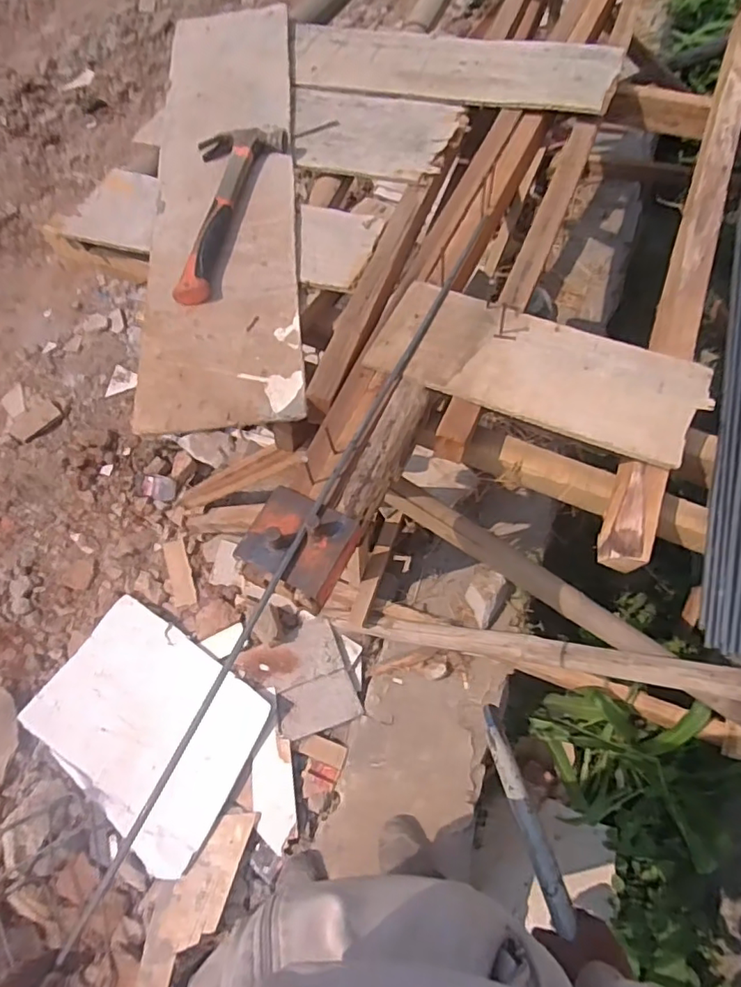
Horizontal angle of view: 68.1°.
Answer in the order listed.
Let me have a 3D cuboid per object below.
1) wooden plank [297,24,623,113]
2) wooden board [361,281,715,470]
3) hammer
[{"bbox_3d":[0.123,-0.719,0.918,0.551,0.021,0.203,13,64,10],"label":"wooden plank"},{"bbox_3d":[0.190,-0.147,0.640,0.367,0.012,0.150,21,65,14],"label":"wooden board"},{"bbox_3d":[-0.225,-0.404,0.770,0.123,0.035,0.348,13,64,10],"label":"hammer"}]

